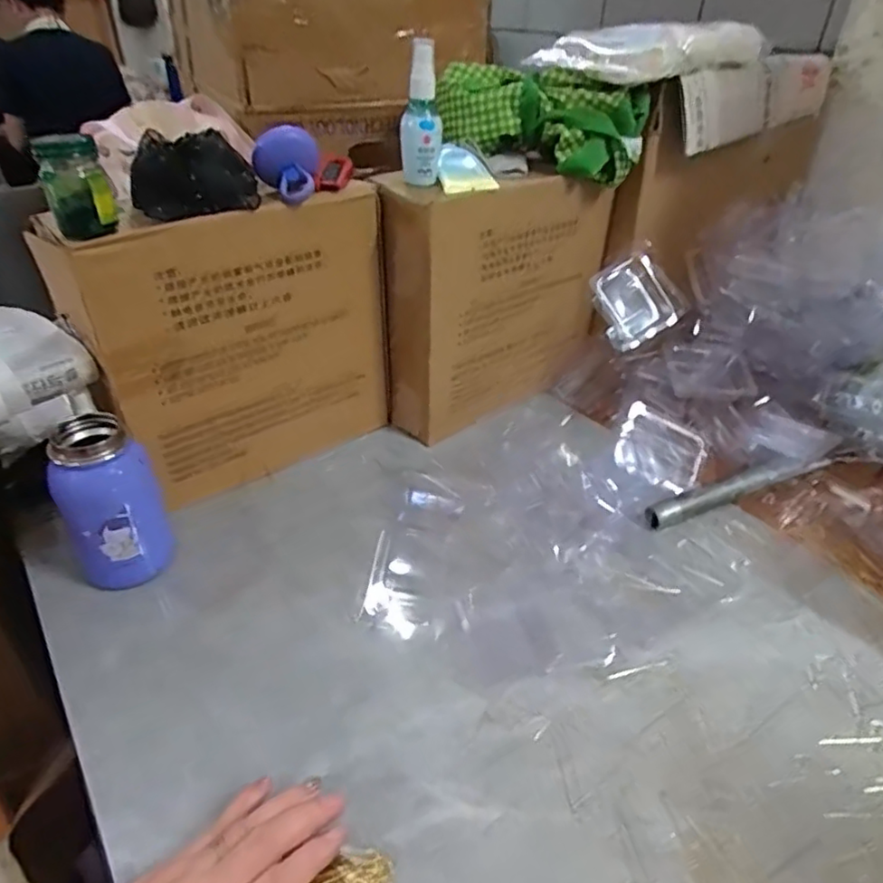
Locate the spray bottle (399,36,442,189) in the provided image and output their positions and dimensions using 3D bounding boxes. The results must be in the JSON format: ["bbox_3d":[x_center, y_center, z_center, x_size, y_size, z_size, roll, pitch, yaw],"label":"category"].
[{"bbox_3d":[-0.020,-0.308,0.597,0.039,0.115,0.036,2,35,0],"label":"spray bottle"}]

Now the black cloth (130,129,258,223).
[{"bbox_3d":[-0.206,-0.221,0.522,0.096,0.058,0.066,-10,37,-17],"label":"black cloth"}]

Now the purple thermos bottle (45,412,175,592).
[{"bbox_3d":[-0.274,0.055,0.520,0.071,0.136,0.065,-24,43,-32],"label":"purple thermos bottle"}]

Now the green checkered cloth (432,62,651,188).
[{"bbox_3d":[0.097,-0.343,0.675,0.224,0.087,0.082,21,39,24],"label":"green checkered cloth"}]

